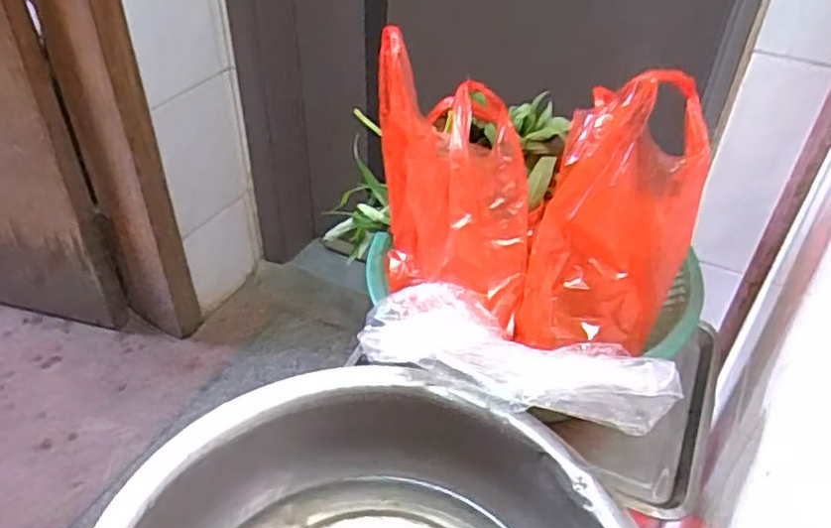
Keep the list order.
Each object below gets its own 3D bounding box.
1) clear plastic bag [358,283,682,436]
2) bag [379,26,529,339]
[{"bbox_3d":[0.086,0.087,0.615,0.286,0.051,0.091,15,41,14],"label":"clear plastic bag"},{"bbox_3d":[0.039,-0.080,0.682,0.148,0.189,0.210,1,40,-2],"label":"bag"}]

